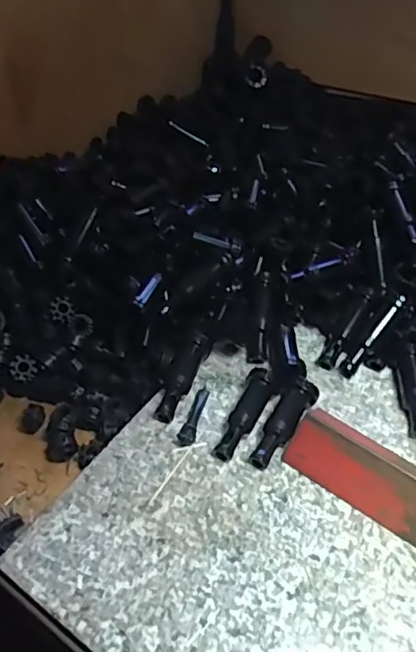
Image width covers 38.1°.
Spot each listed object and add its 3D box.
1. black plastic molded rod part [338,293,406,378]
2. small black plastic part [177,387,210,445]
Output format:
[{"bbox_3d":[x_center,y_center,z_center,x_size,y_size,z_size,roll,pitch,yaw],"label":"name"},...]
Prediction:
[{"bbox_3d":[0.118,0.007,0.430,0.010,0.008,0.071,38,90,28],"label":"black plastic molded rod part"},{"bbox_3d":[-0.009,0.059,0.403,0.011,0.006,0.046,12,49,8],"label":"small black plastic part"}]

